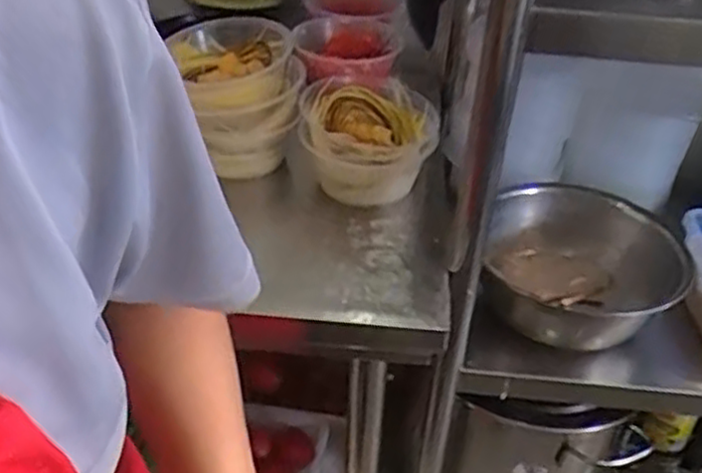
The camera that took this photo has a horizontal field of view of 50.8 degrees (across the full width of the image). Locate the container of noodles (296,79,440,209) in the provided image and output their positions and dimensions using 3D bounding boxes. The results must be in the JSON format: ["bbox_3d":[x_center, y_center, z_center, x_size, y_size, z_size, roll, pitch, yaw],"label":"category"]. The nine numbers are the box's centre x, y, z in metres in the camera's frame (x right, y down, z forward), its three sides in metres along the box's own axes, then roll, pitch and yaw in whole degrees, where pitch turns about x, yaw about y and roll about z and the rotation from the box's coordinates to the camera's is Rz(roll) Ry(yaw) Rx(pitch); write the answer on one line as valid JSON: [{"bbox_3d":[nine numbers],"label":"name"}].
[{"bbox_3d":[0.024,-0.125,0.911,0.154,0.091,0.153,7,37,4],"label":"container of noodles"}]

